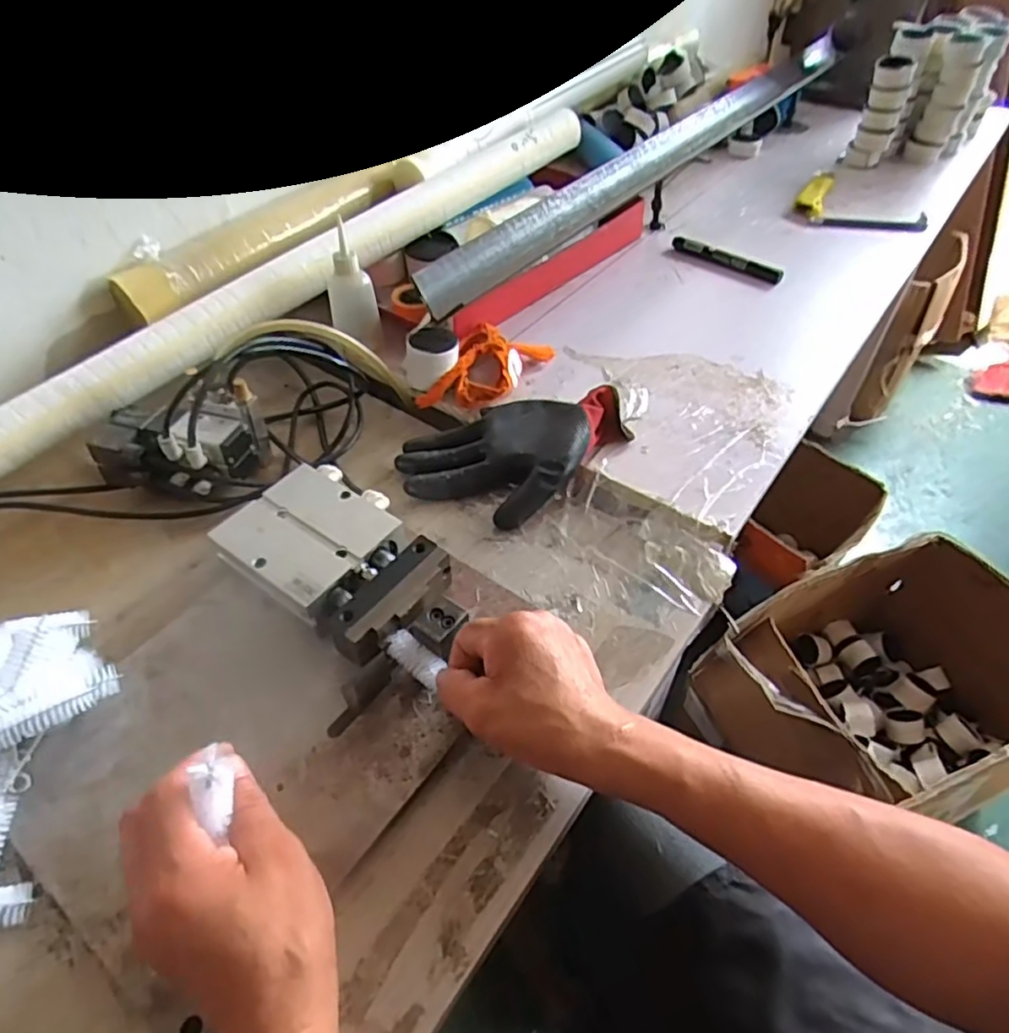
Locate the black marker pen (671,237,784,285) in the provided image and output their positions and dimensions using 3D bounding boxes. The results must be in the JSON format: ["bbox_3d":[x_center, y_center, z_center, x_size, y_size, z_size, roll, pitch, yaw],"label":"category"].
[{"bbox_3d":[0.263,-0.307,0.784,0.137,0.018,0.020,29,55,24],"label":"black marker pen"}]

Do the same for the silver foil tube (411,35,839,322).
[{"bbox_3d":[0.256,-0.518,0.883,0.052,0.043,1.097,29,55,24],"label":"silver foil tube"}]

